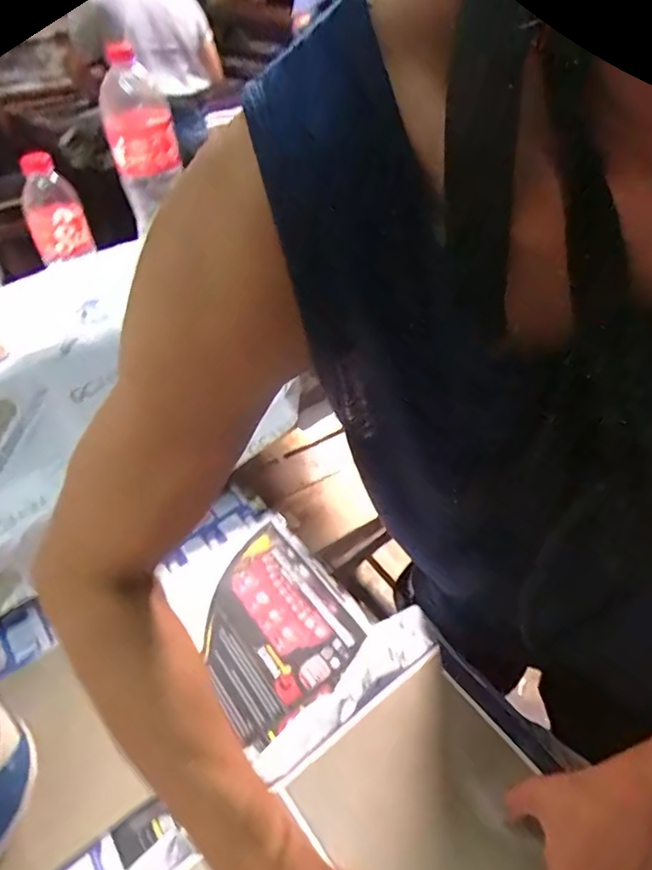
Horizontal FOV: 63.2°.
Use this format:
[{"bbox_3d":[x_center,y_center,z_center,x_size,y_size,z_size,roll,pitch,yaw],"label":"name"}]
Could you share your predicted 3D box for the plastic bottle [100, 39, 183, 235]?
[{"bbox_3d":[-0.221,-0.357,0.649,0.072,0.188,0.073,-5,43,-2],"label":"plastic bottle"}]

